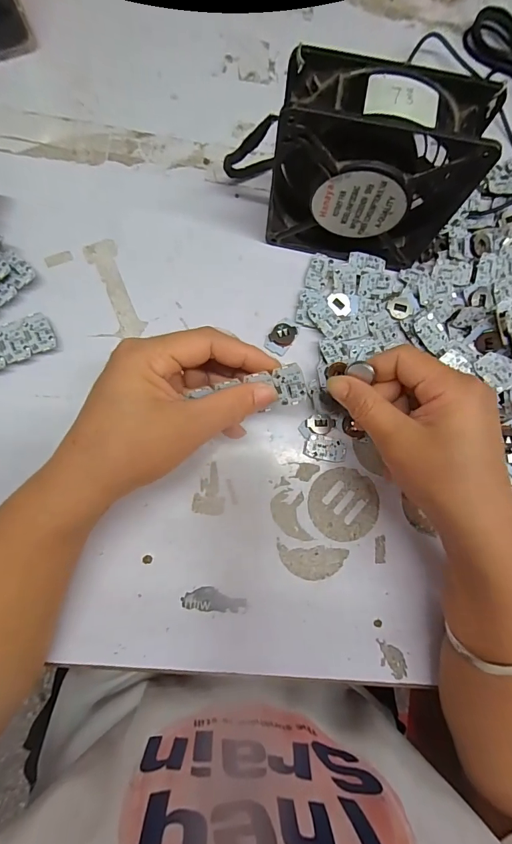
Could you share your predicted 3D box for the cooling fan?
[{"bbox_3d":[0.067,-0.162,0.259,0.132,0.120,0.045,10,82,-4],"label":"cooling fan"}]

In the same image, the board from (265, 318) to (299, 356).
[{"bbox_3d":[0.021,-0.068,0.301,0.019,0.004,0.030,30,81,-1],"label":"board"}]

